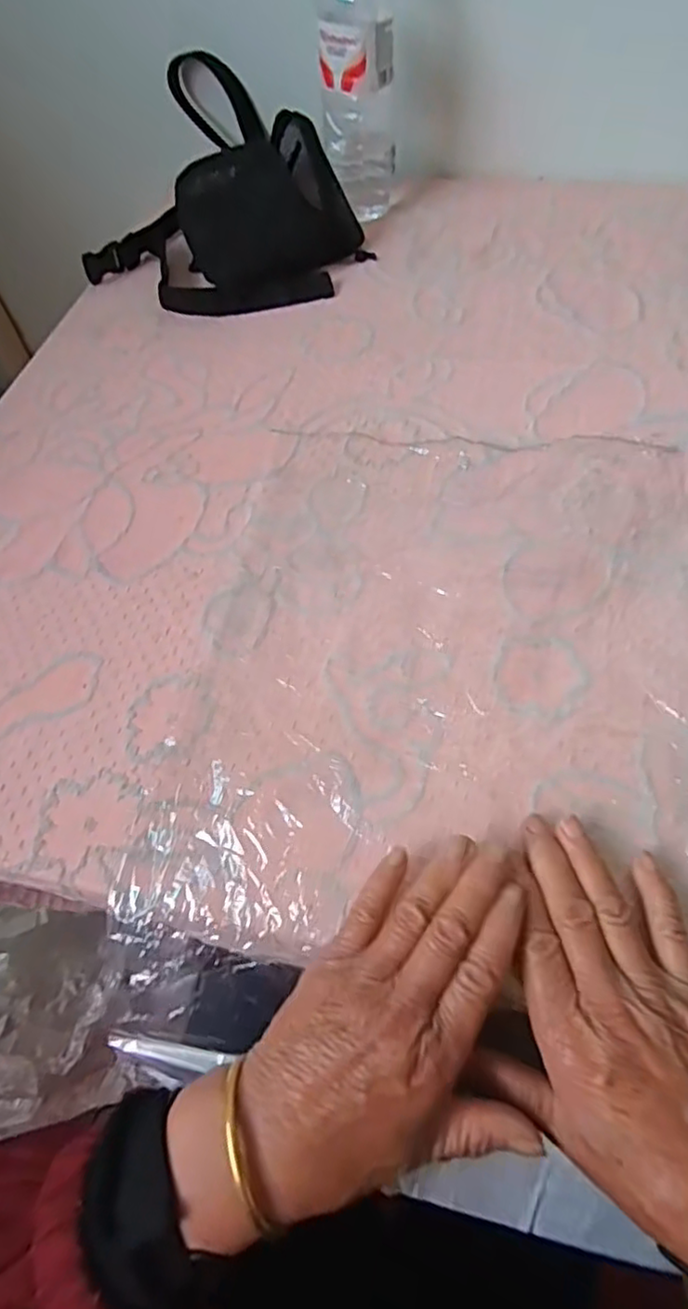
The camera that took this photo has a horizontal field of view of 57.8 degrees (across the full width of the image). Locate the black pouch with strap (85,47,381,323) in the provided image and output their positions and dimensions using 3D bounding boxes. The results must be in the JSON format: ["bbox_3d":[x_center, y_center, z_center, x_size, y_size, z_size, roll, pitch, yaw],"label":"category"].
[{"bbox_3d":[-0.138,-0.473,0.630,0.262,0.097,0.309,-18,59,-6],"label":"black pouch with strap"}]

